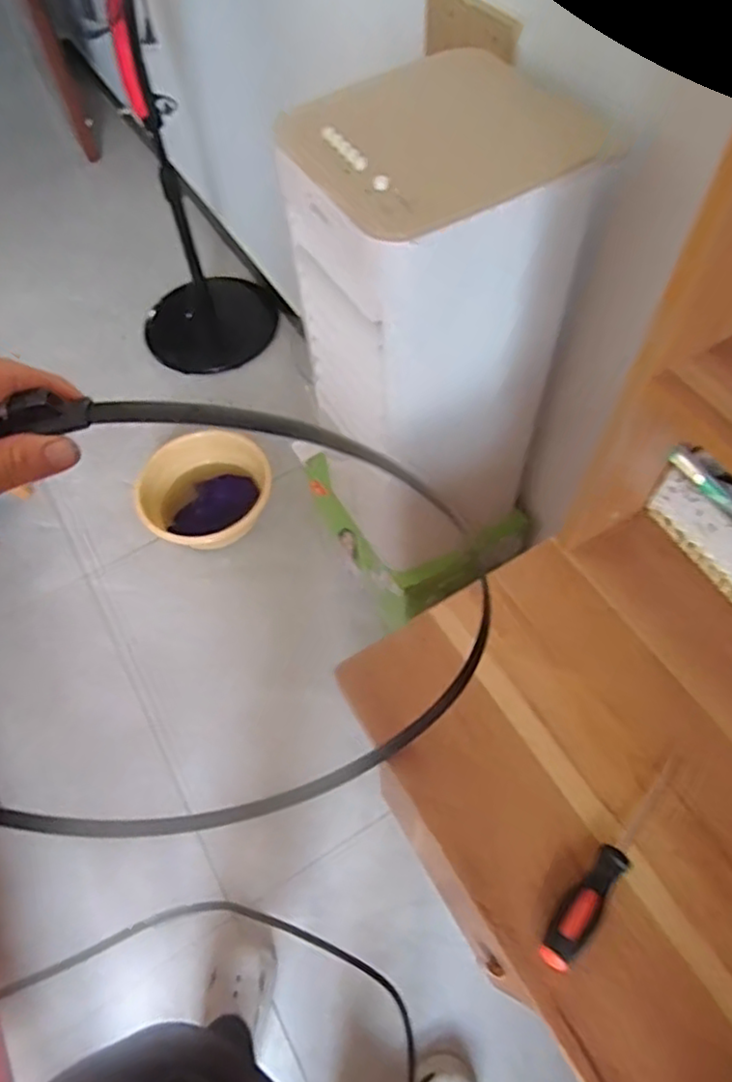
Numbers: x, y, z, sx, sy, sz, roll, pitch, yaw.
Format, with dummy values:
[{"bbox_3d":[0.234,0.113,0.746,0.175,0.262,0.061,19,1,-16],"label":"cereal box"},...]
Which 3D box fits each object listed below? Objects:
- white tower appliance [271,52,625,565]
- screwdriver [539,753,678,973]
[{"bbox_3d":[0.093,-0.253,0.950,0.287,0.627,0.309,-30,63,-14],"label":"white tower appliance"},{"bbox_3d":[0.197,0.246,0.530,0.029,0.026,0.195,32,66,19],"label":"screwdriver"}]

